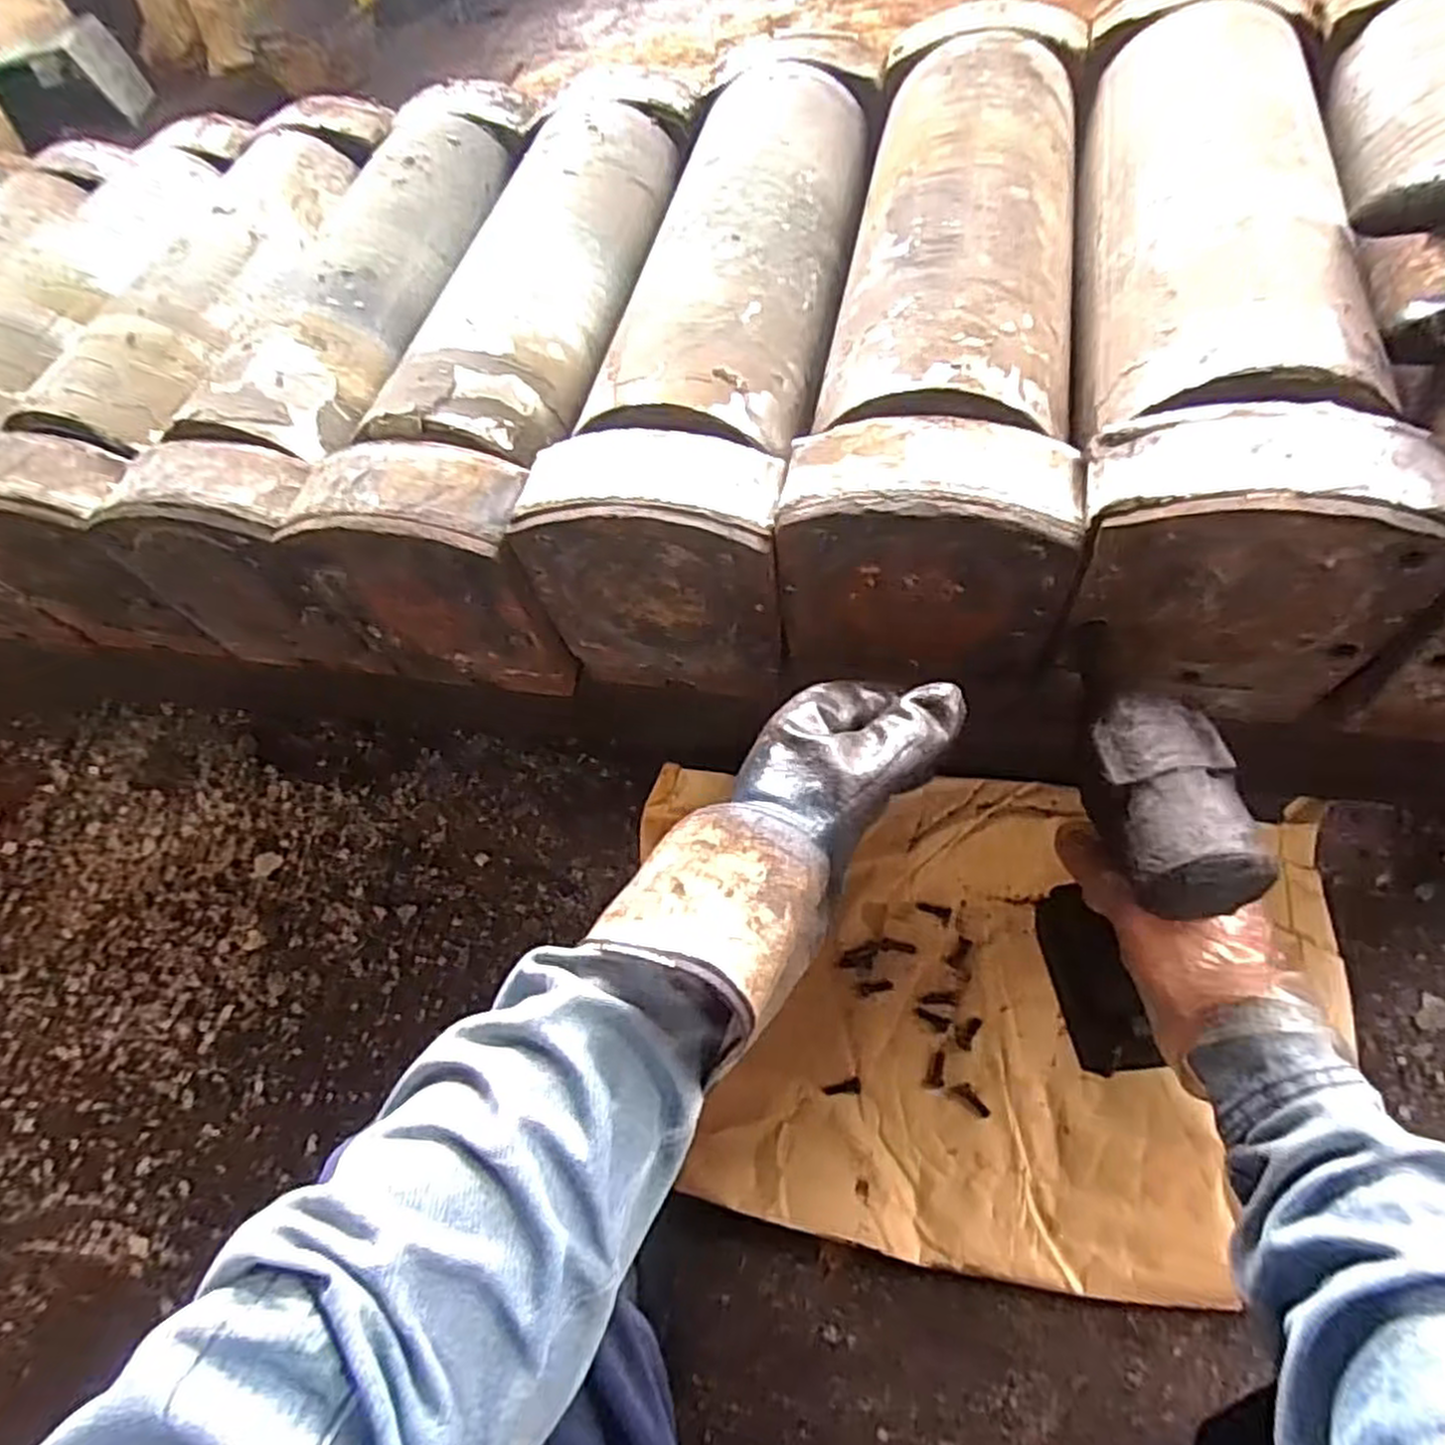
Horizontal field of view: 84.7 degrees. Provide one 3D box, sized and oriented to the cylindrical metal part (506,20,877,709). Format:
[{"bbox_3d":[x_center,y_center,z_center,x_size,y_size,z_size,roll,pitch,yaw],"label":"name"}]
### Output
[{"bbox_3d":[0.012,-0.306,0.616,0.160,0.163,0.548,5,63,15],"label":"cylindrical metal part"}]

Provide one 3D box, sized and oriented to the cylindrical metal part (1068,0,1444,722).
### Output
[{"bbox_3d":[0.329,-0.304,0.532,0.162,0.139,0.566,6,63,16],"label":"cylindrical metal part"}]

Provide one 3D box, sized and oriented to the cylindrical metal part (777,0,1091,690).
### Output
[{"bbox_3d":[0.169,-0.307,0.579,0.158,0.158,0.564,6,63,15],"label":"cylindrical metal part"}]

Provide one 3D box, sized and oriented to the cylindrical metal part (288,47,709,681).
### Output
[{"bbox_3d":[-0.134,-0.314,0.650,0.153,0.161,0.563,7,63,16],"label":"cylindrical metal part"}]

